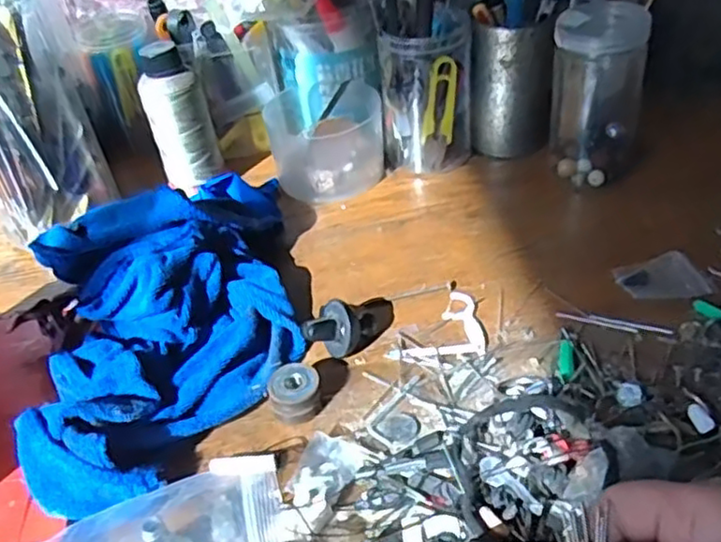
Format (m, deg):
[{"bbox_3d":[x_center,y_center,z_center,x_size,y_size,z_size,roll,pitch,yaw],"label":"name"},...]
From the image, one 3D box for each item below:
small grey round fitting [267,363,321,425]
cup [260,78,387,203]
[{"bbox_3d":[-0.037,0.070,0.390,0.029,0.021,0.027,-5,38,4],"label":"small grey round fitting"},{"bbox_3d":[-0.030,-0.116,0.586,0.096,0.065,0.109,-10,38,-3],"label":"cup"}]

